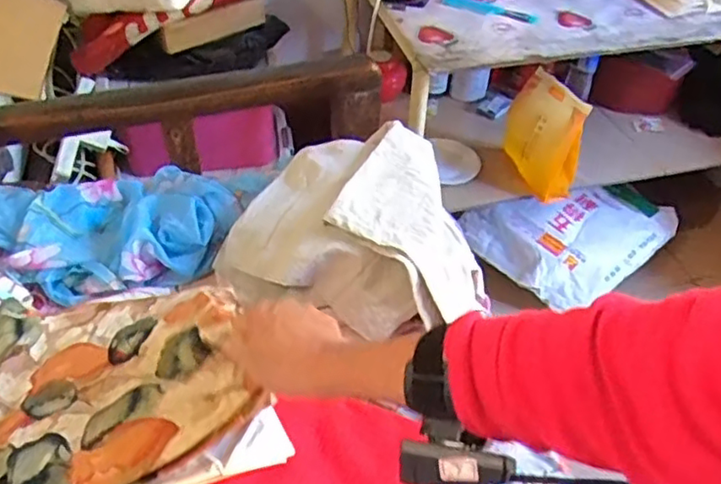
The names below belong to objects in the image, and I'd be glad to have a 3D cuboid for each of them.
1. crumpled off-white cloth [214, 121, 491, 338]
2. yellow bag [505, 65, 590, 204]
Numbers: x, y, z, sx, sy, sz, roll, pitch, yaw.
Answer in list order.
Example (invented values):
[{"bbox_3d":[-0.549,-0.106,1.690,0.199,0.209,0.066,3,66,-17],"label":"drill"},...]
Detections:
[{"bbox_3d":[0.004,-0.026,0.781,0.292,0.108,0.262,13,46,10],"label":"crumpled off-white cloth"},{"bbox_3d":[0.396,-0.219,1.414,0.073,0.236,0.194,-19,49,-21],"label":"yellow bag"}]

